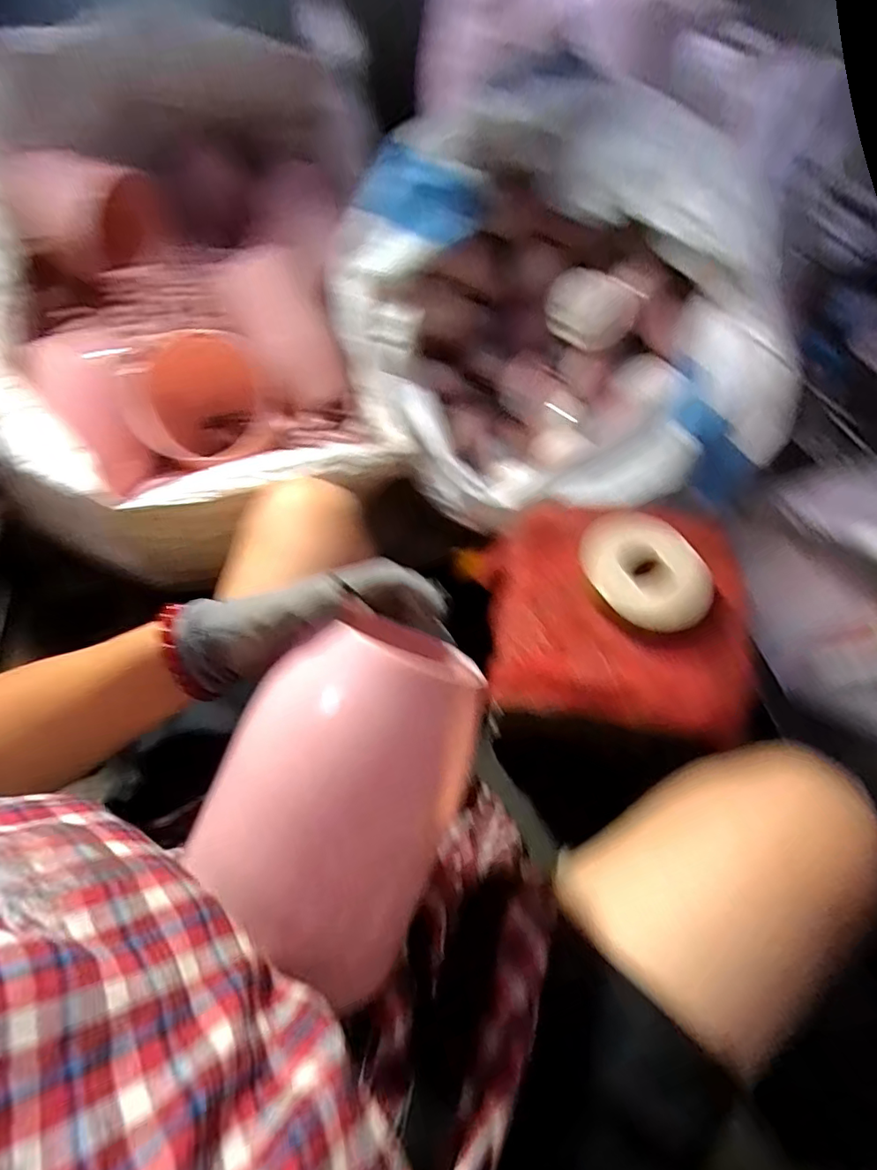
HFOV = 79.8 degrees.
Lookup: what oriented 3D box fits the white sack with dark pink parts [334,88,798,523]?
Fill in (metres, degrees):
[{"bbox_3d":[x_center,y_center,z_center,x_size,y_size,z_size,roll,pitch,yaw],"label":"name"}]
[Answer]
[{"bbox_3d":[0.107,-0.269,0.573,0.384,0.266,0.364,-14,62,-6],"label":"white sack with dark pink parts"}]

